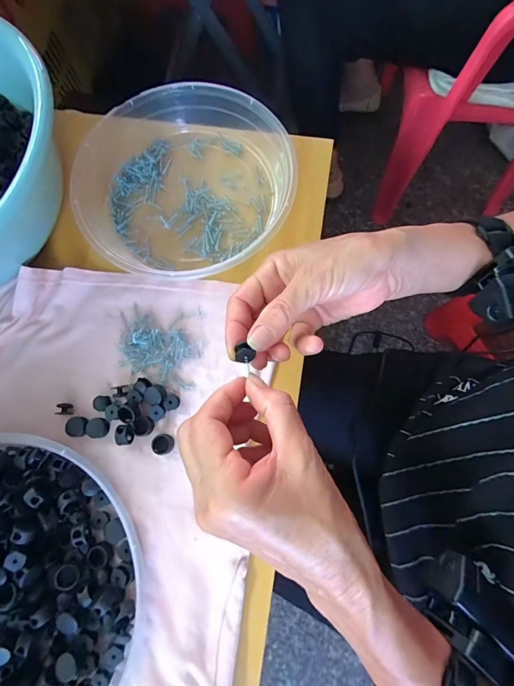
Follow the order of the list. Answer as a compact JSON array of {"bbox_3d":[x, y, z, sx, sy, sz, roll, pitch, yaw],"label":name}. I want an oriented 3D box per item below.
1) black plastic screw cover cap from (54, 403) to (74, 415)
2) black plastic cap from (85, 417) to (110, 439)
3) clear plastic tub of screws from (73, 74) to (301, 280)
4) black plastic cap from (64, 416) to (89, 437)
[{"bbox_3d":[-0.167,0.058,0.301,0.012,0.008,0.010,2,77,0],"label":"black plastic screw cover cap"},{"bbox_3d":[-0.138,0.073,0.297,0.019,0.004,0.017,18,77,4],"label":"black plastic cap"},{"bbox_3d":[-0.066,-0.158,0.333,0.195,0.040,0.186,0,77,0],"label":"clear plastic tub of screws"},{"bbox_3d":[-0.155,0.072,0.297,0.017,0.005,0.016,0,77,0],"label":"black plastic cap"}]

